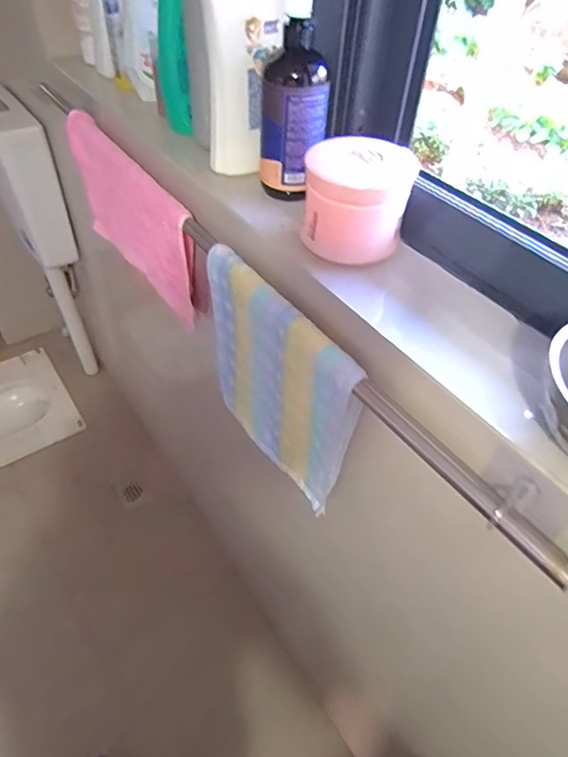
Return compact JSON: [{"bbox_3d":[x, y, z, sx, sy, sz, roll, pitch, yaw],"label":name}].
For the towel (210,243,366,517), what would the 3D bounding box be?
[{"bbox_3d":[-0.011,0.003,0.577,0.039,0.227,0.249,-27,55,-27],"label":"towel"}]

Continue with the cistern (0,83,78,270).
[{"bbox_3d":[-0.651,-0.492,1.239,0.122,0.327,0.306,-23,54,-24],"label":"cistern"}]

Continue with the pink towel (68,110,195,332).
[{"bbox_3d":[-0.226,-0.242,0.758,0.061,0.181,0.378,-22,53,-23],"label":"pink towel"}]

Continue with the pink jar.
[{"bbox_3d":[0.069,-0.174,0.486,0.100,0.085,0.090,13,48,7],"label":"pink jar"}]

